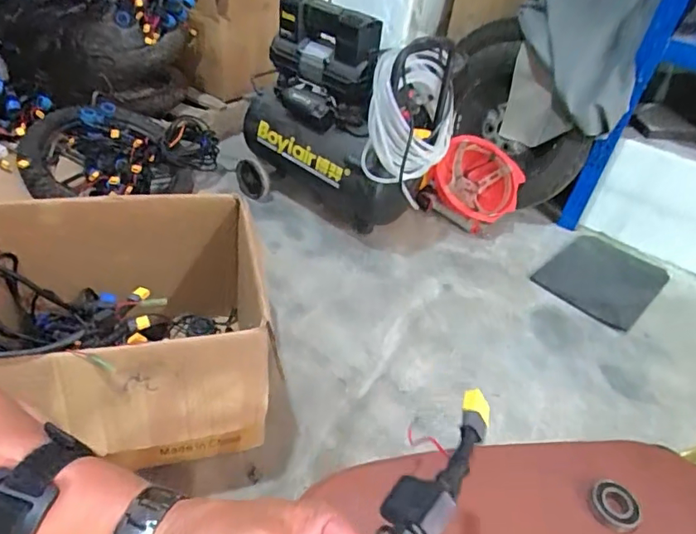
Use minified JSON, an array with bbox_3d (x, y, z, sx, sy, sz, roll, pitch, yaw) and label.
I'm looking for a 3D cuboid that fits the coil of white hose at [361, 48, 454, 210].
[{"bbox_3d":[0.140,-0.331,1.142,0.182,0.256,0.218,15,41,7],"label":"coil of white hose"}]

